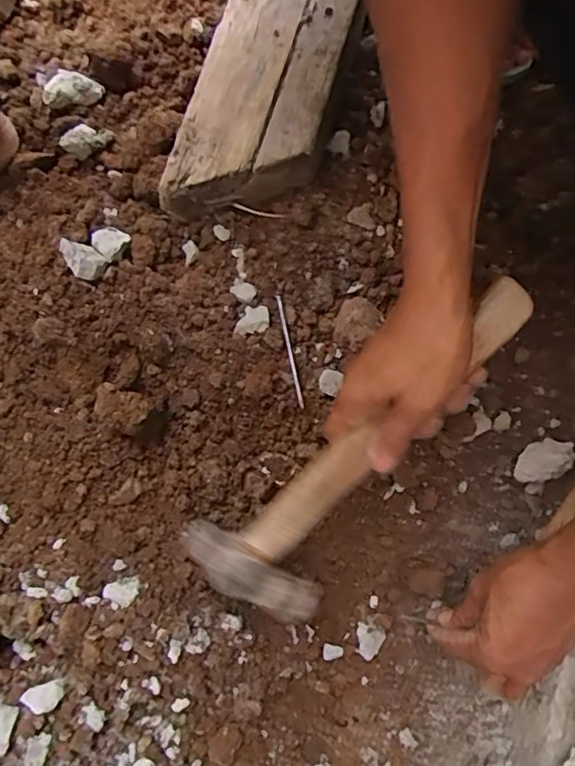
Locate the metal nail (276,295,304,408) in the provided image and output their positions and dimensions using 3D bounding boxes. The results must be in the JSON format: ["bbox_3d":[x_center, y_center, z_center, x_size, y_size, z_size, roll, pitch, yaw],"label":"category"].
[{"bbox_3d":[0.002,-0.028,0.476,0.004,0.008,0.098,-11,79,-4],"label":"metal nail"}]

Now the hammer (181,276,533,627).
[{"bbox_3d":[0.055,0.046,0.402,0.101,0.052,0.298,43,101,10],"label":"hammer"}]

